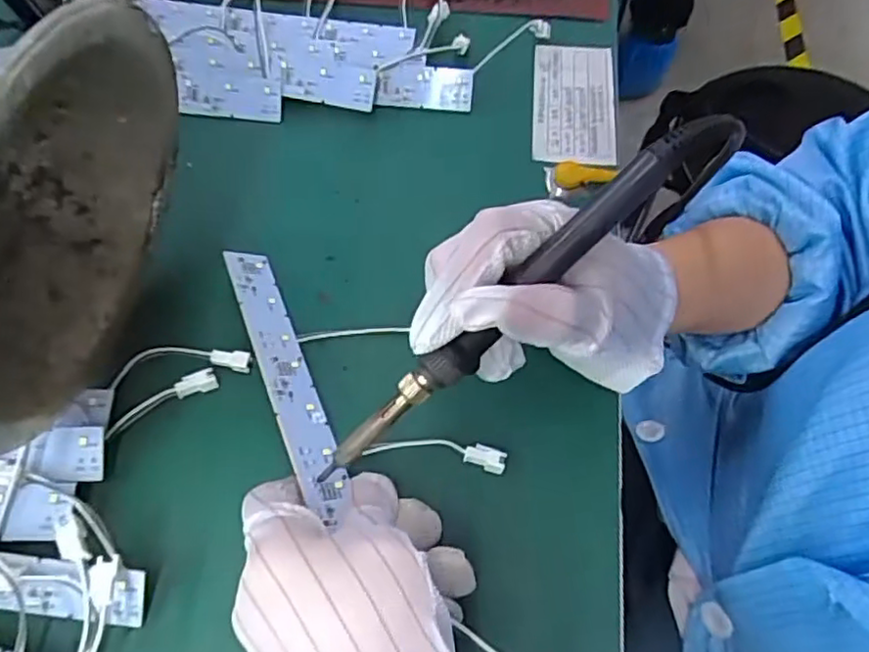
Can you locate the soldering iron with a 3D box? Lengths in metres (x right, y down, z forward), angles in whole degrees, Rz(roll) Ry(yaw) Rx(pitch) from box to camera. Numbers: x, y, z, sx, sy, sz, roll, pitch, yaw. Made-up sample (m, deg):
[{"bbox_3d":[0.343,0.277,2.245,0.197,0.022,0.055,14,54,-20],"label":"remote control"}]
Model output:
[{"bbox_3d":[0.028,-0.003,0.248,0.208,0.016,0.020,-44,64,13],"label":"soldering iron"}]

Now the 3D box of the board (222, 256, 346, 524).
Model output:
[{"bbox_3d":[-0.072,0.020,0.311,0.023,0.004,0.145,-1,52,-39],"label":"board"}]

